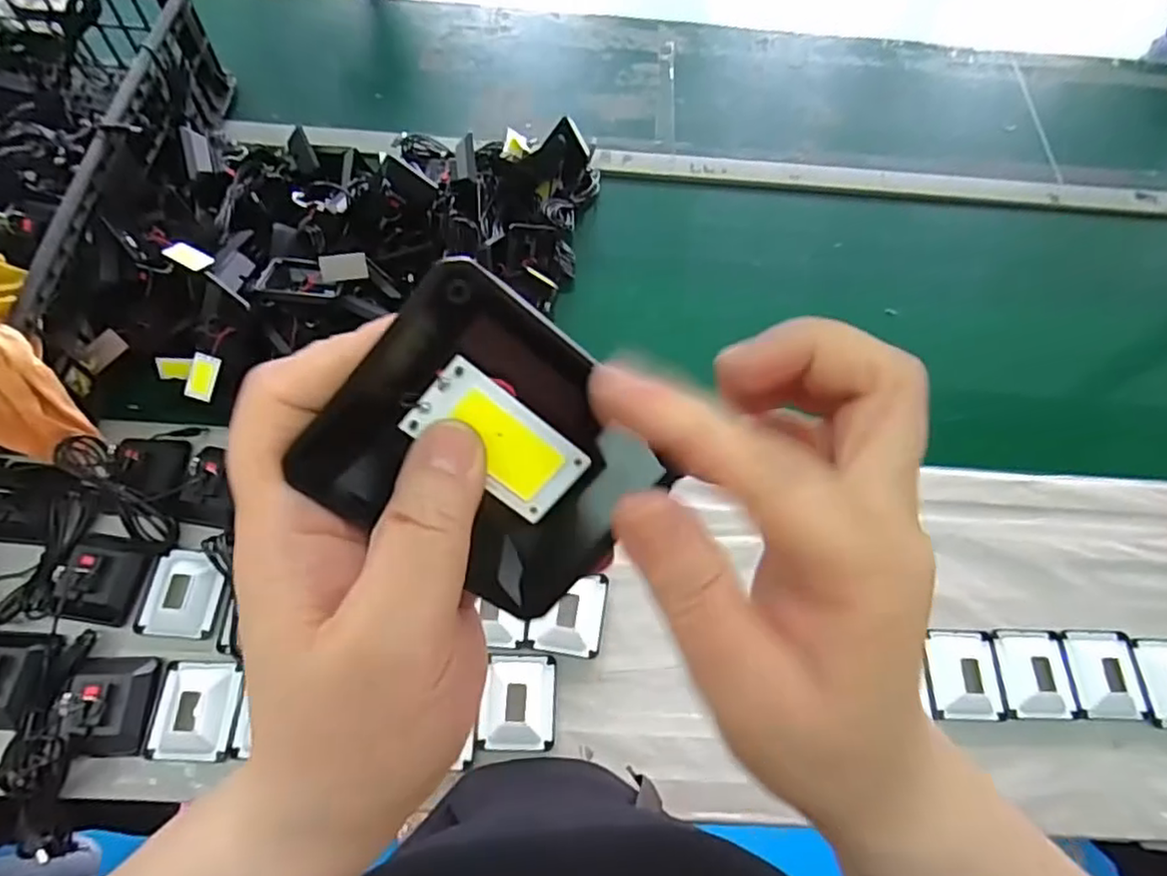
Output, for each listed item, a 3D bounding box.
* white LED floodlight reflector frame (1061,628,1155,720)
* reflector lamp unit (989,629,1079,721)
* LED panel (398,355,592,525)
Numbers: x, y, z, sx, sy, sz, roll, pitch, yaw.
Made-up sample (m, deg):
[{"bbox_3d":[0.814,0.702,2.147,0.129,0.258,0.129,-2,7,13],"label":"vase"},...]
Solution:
[{"bbox_3d":[0.492,0.223,0.619,0.070,0.017,0.077,2,64,-2],"label":"white LED floodlight reflector frame"},{"bbox_3d":[0.424,0.221,0.616,0.064,0.015,0.079,2,64,-2],"label":"reflector lamp unit"},{"bbox_3d":[-0.021,0.002,0.165,0.044,0.004,0.023,40,103,-21],"label":"LED panel"}]

